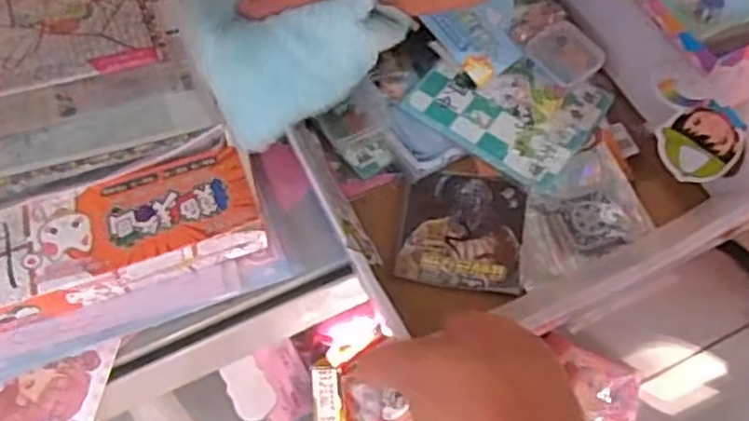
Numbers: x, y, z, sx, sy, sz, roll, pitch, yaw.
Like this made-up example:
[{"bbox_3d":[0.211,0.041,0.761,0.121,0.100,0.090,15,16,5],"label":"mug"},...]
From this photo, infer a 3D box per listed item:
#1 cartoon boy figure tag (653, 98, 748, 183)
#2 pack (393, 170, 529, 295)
[{"bbox_3d":[0.207,-0.042,0.458,0.050,0.008,0.046,-26,72,30],"label":"cartoon boy figure tag"},{"bbox_3d":[0.059,0.011,0.479,0.078,0.007,0.082,10,63,5],"label":"pack"}]

